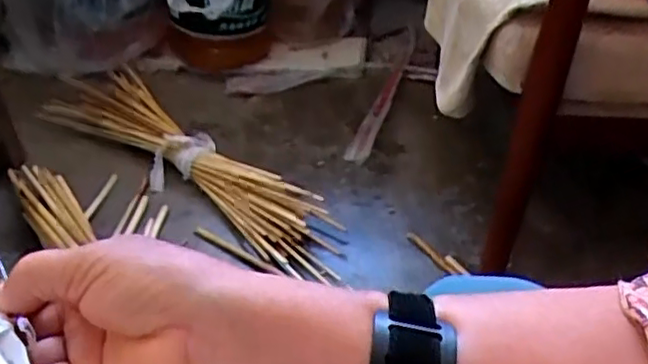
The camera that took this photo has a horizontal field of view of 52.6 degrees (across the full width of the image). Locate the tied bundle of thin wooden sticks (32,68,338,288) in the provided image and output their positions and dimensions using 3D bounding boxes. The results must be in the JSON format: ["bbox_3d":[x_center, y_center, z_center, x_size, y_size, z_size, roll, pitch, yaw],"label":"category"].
[{"bbox_3d":[-0.227,-0.053,1.143,0.676,0.065,0.203,27,49,27],"label":"tied bundle of thin wooden sticks"}]

